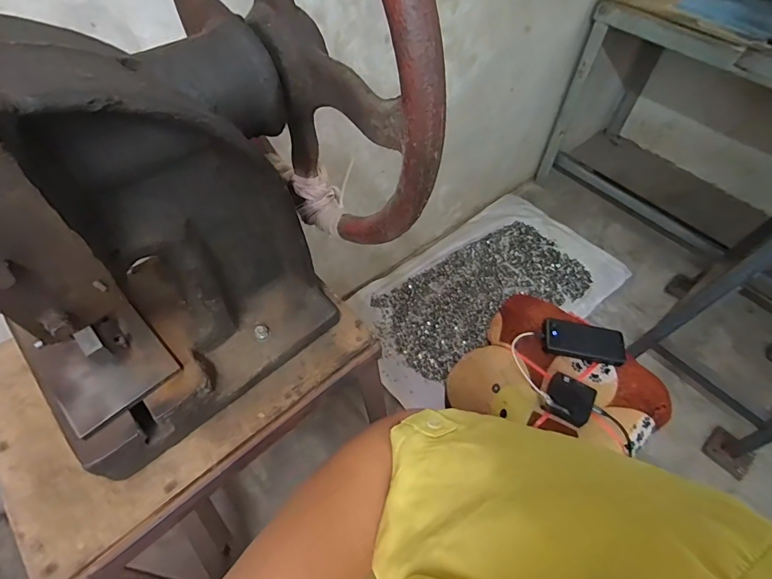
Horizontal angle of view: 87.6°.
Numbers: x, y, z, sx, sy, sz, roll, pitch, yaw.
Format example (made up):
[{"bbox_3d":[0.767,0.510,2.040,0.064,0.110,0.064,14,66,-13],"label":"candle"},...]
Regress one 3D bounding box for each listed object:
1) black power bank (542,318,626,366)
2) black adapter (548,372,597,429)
[{"bbox_3d":[0.403,0.102,0.816,0.162,0.020,0.078,11,56,6],"label":"black power bank"},{"bbox_3d":[0.337,0.199,0.736,0.081,0.027,0.075,32,61,19],"label":"black adapter"}]

